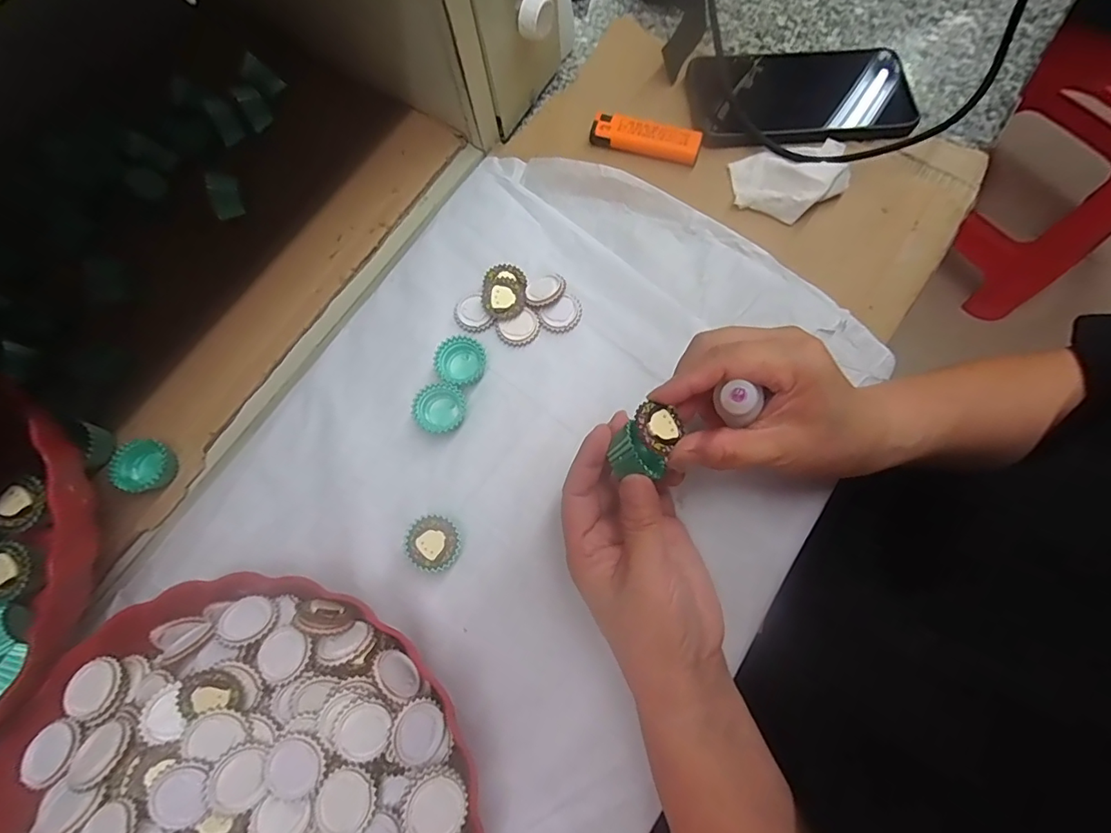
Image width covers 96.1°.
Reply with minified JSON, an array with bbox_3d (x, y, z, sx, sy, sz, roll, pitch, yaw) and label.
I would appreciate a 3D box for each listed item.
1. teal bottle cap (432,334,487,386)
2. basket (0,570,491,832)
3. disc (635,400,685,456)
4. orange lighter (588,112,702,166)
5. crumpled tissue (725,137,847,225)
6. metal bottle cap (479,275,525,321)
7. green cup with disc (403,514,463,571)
[{"bbox_3d":[-0.061,-0.036,0.325,0.033,0.013,0.030,-1,74,3],"label":"teal bottle cap"},{"bbox_3d":[-0.154,0.203,0.242,0.234,0.061,0.223,-1,74,3],"label":"basket"},{"bbox_3d":[0.052,0.004,0.249,0.025,0.004,0.028,45,57,1],"label":"disc"},{"bbox_3d":[0.067,-0.206,0.373,0.080,0.019,0.022,14,75,8],"label":"orange lighter"},{"bbox_3d":[0.169,-0.168,0.353,0.082,0.018,0.061,-7,74,2],"label":"crumpled tissue"},{"bbox_3d":[-0.036,-0.080,0.335,0.028,0.011,0.030,-1,74,3],"label":"metal bottle cap"},{"bbox_3d":[-0.072,0.075,0.296,0.031,0.016,0.030,-1,74,3],"label":"green cup with disc"}]

